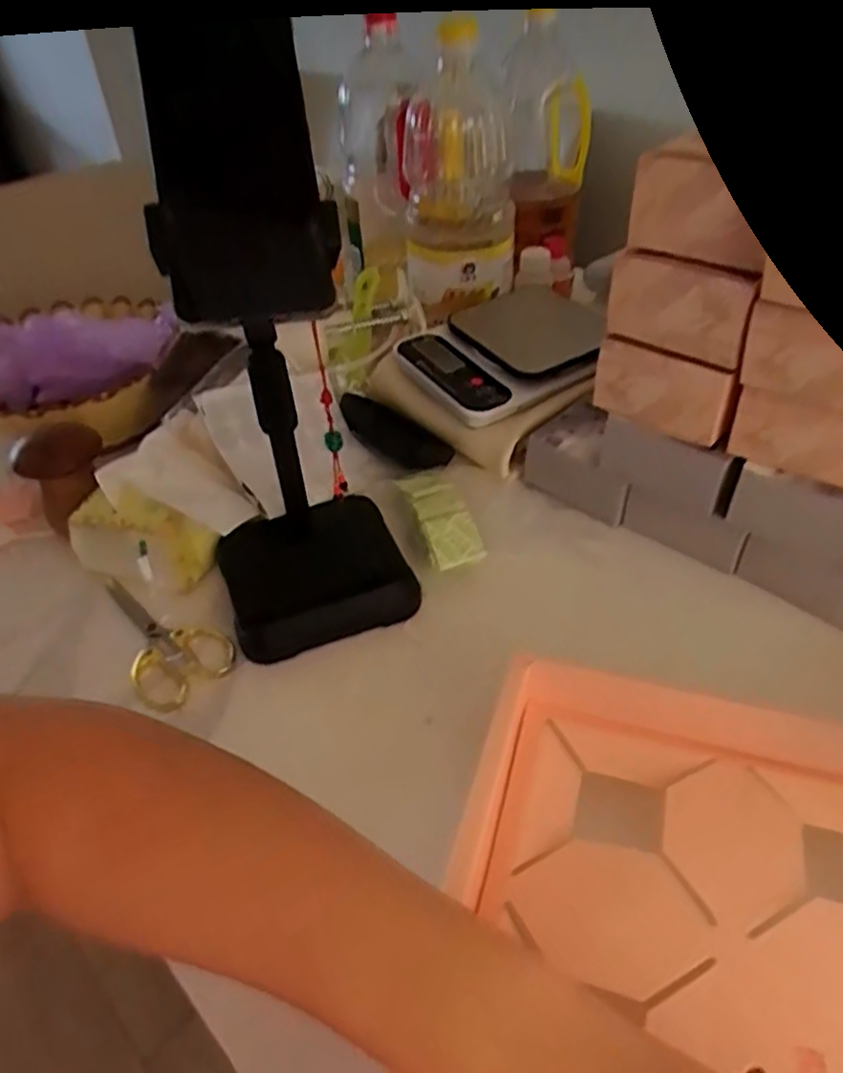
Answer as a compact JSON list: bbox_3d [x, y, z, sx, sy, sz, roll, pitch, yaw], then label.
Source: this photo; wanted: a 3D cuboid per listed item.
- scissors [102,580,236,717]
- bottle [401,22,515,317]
[{"bbox_3d":[-0.171,0.060,0.484,0.063,0.010,0.131,-22,45,-20],"label":"scissors"},{"bbox_3d":[0.031,-0.363,0.647,0.096,0.177,0.087,-3,41,0],"label":"bottle"}]

